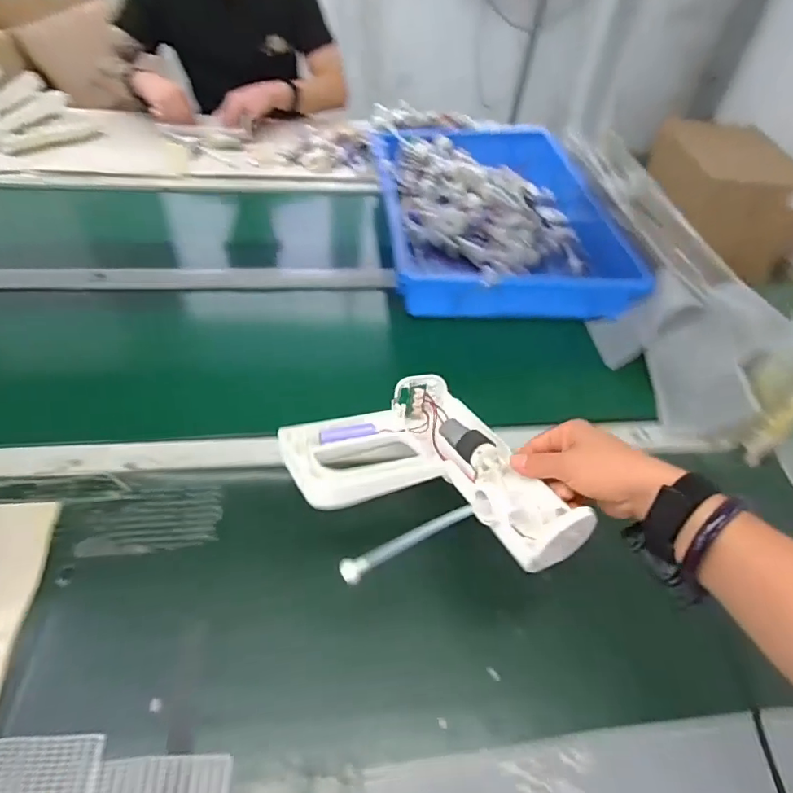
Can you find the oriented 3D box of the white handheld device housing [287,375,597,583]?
[{"bbox_3d":[0.022,0.070,0.426,0.178,0.059,0.211,-20,51,-22],"label":"white handheld device housing"}]

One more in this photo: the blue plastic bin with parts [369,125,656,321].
[{"bbox_3d":[0.168,-0.339,0.936,0.380,0.081,0.575,-1,46,-6],"label":"blue plastic bin with parts"}]

